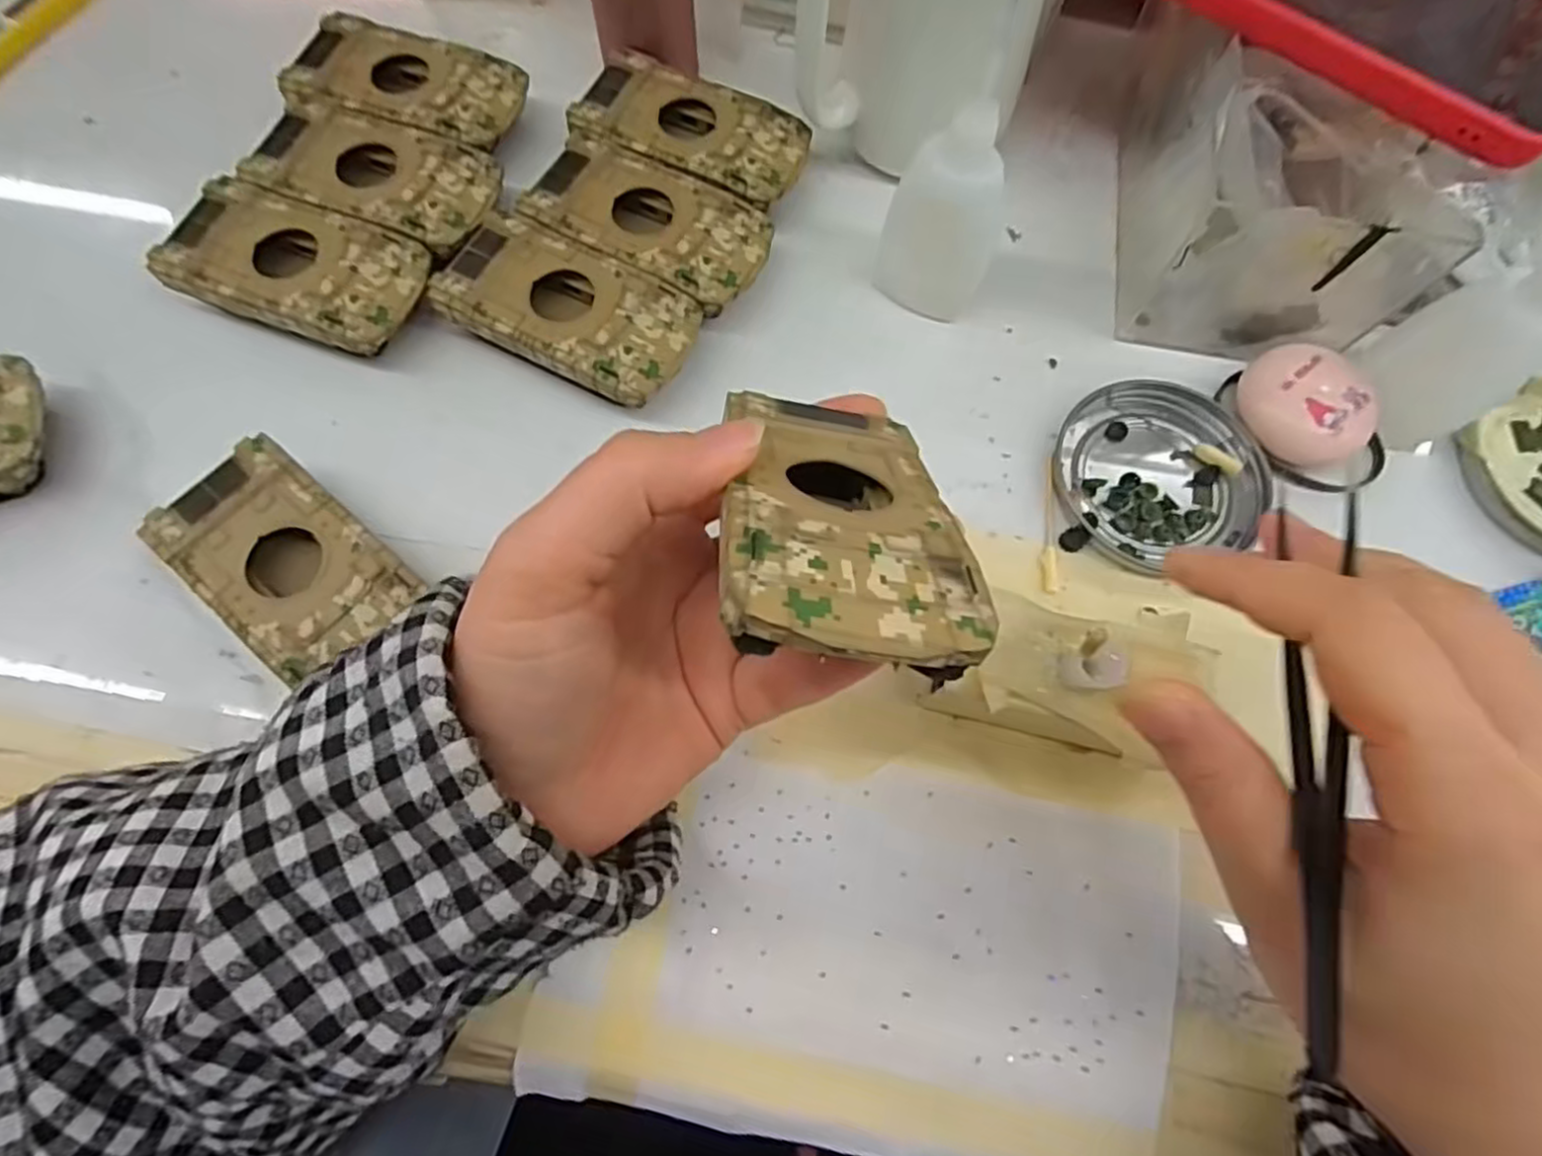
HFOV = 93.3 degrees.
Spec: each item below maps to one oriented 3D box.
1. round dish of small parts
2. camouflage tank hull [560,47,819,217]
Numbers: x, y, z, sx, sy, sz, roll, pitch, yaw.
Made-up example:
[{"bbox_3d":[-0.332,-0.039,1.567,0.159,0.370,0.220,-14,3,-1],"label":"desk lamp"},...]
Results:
[{"bbox_3d":[0.148,-0.043,0.280,0.076,0.008,0.073,-13,72,-6],"label":"round dish of small parts"},{"bbox_3d":[-0.033,-0.188,0.315,0.096,0.022,0.053,20,72,5],"label":"camouflage tank hull"}]

